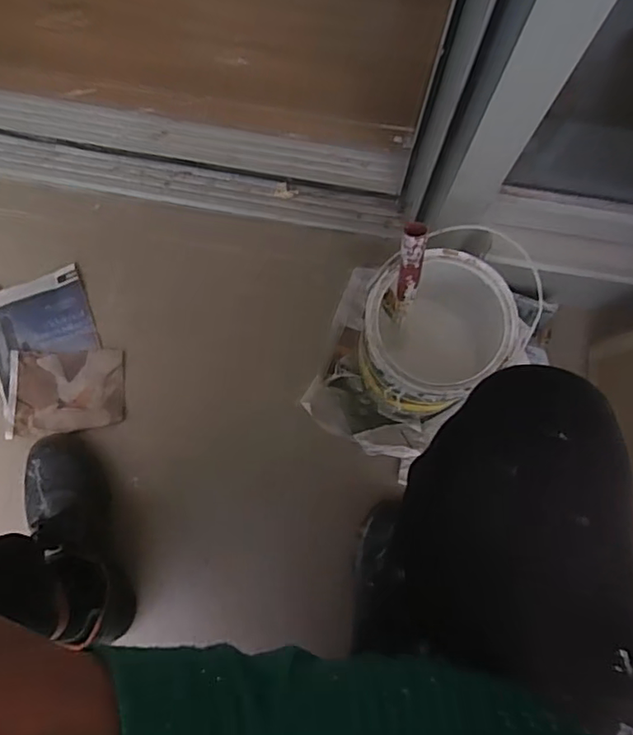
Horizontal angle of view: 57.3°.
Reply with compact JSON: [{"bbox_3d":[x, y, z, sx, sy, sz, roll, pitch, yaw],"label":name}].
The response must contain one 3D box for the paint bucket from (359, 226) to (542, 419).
[{"bbox_3d":[0.139,-0.040,0.720,0.166,0.241,0.157,0,80,1],"label":"paint bucket"}]

